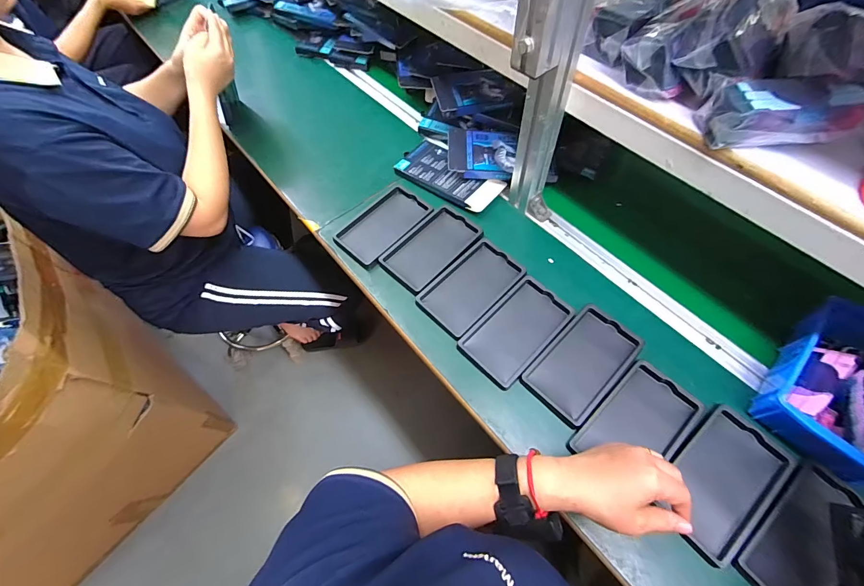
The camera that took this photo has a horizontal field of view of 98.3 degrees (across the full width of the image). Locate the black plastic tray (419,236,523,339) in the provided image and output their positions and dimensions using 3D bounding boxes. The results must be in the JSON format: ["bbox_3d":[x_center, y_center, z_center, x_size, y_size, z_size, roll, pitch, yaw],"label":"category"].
[{"bbox_3d":[0.060,-0.012,0.580,0.157,0.012,0.092,-40,67,-19],"label":"black plastic tray"}]

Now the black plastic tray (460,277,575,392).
[{"bbox_3d":[0.123,0.055,0.544,0.161,0.018,0.092,-41,67,-20],"label":"black plastic tray"}]

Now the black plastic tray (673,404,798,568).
[{"bbox_3d":[0.333,0.212,0.428,0.162,0.013,0.090,-37,66,-18],"label":"black plastic tray"}]

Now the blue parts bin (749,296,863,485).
[{"bbox_3d":[0.496,0.113,0.451,0.121,0.076,0.197,40,69,21],"label":"blue parts bin"}]

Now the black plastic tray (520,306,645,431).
[{"bbox_3d":[0.210,0.094,0.516,0.165,0.013,0.094,-41,67,-19],"label":"black plastic tray"}]

